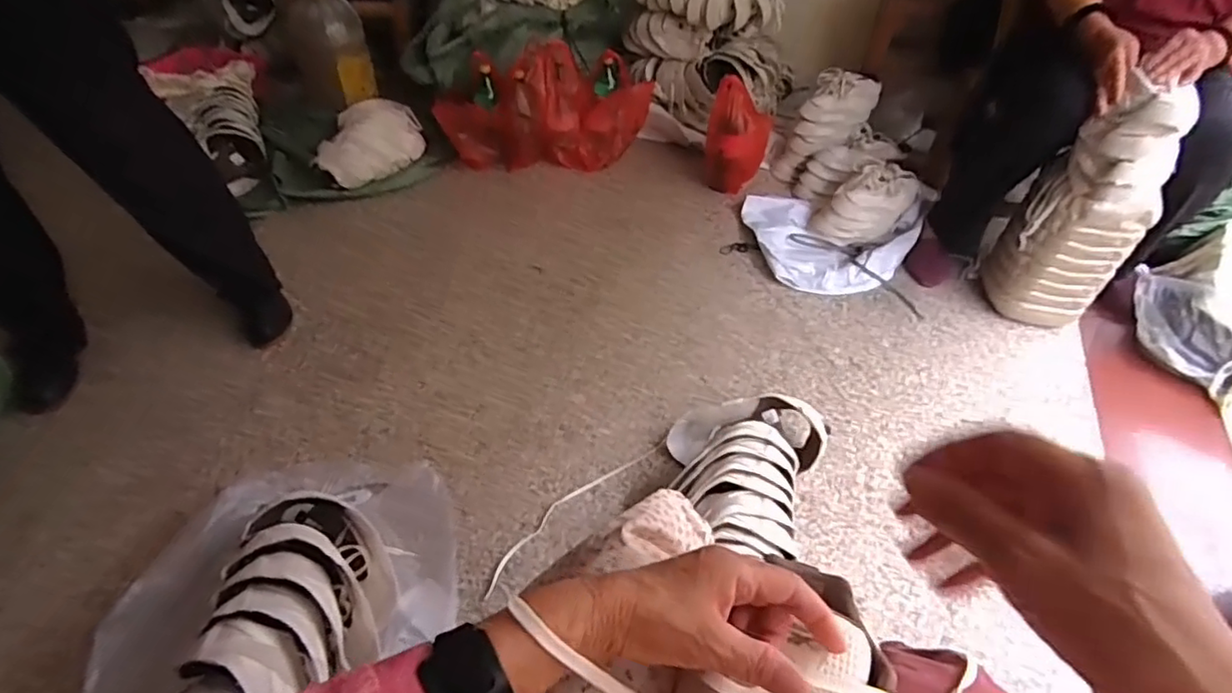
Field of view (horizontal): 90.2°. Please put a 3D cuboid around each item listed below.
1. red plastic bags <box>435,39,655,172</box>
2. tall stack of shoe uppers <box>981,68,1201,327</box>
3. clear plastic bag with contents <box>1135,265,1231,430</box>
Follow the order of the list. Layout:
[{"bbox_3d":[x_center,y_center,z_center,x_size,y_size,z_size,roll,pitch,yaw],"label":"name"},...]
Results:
[{"bbox_3d":[-0.184,-0.629,1.614,0.538,0.240,0.210,-4,46,-10],"label":"red plastic bags"},{"bbox_3d":[0.883,-0.238,1.166,0.166,0.436,0.159,4,45,2],"label":"tall stack of shoe uppers"},{"bbox_3d":[1.108,-0.005,1.153,0.102,0.135,0.338,-17,48,-19],"label":"clear plastic bag with contents"}]

